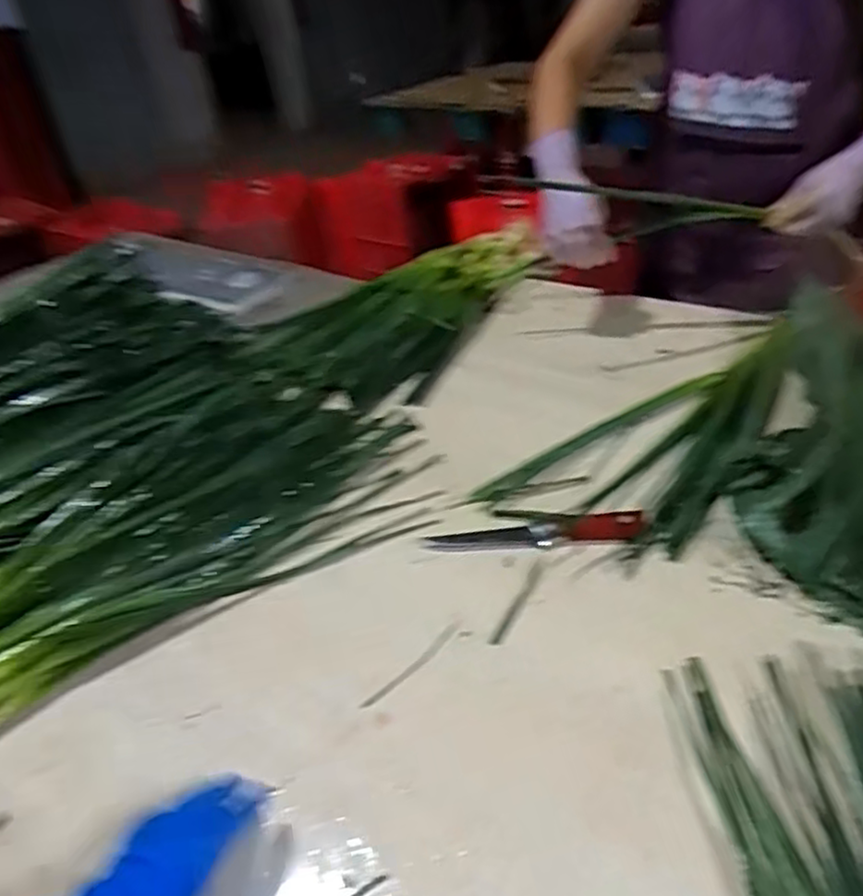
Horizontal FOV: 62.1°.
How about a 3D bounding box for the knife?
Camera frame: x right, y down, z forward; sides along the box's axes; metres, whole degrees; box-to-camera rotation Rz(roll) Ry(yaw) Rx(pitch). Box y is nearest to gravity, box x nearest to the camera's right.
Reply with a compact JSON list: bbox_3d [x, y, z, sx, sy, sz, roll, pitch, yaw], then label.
[{"bbox_3d":[0.107,0.090,0.747,0.224,0.014,0.036,-6,35,3],"label":"knife"}]

